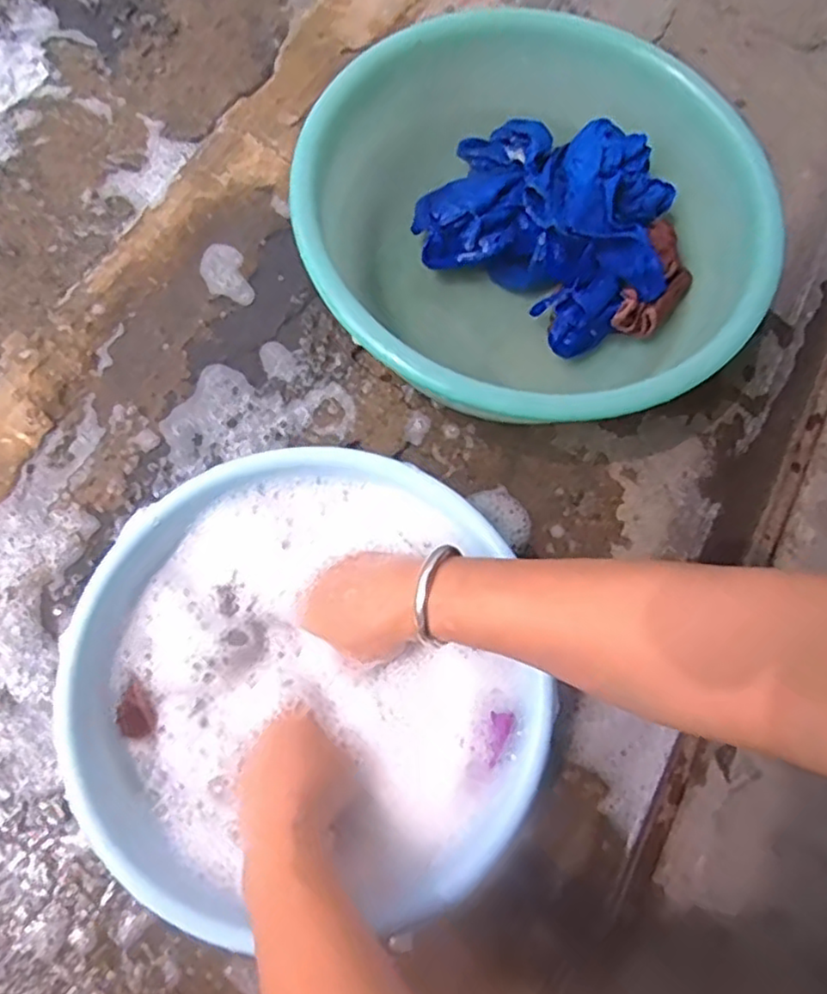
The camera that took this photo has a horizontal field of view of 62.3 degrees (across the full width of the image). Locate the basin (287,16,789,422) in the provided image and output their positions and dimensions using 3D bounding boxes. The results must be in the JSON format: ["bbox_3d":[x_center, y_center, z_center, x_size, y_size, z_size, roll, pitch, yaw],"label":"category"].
[{"bbox_3d":[0.094,-0.197,0.555,0.342,0.133,0.324,1,71,-2],"label":"basin"}]

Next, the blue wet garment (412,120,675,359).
[{"bbox_3d":[0.119,-0.234,0.573,0.209,0.061,0.181,36,74,10],"label":"blue wet garment"}]

